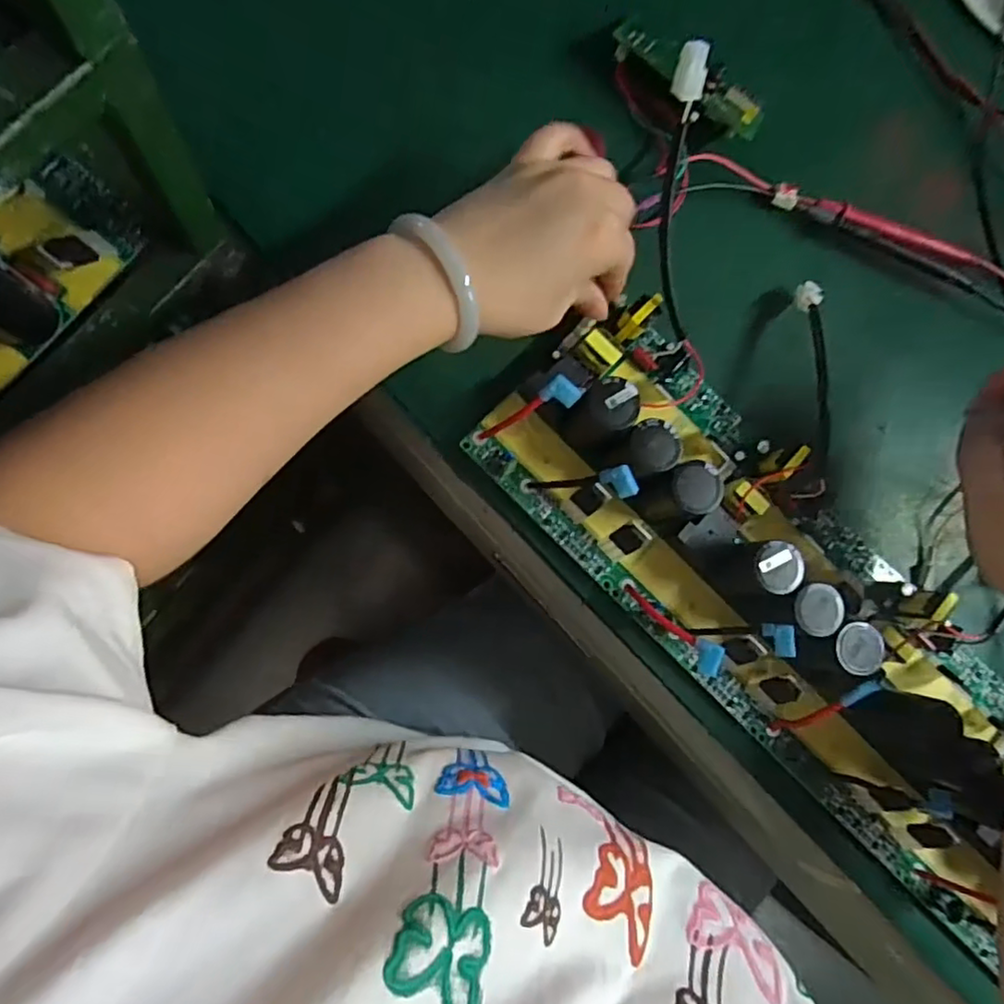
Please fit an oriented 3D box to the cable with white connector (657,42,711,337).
[{"bbox_3d":[0.091,-0.151,0.327,0.016,0.012,0.141,-12,128,-6],"label":"cable with white connector"}]

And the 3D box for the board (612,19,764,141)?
[{"bbox_3d":[0.120,-0.269,0.399,0.106,0.013,0.028,31,79,-5],"label":"board"}]

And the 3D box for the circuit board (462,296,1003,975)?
[{"bbox_3d":[0.167,0.058,0.359,0.157,0.060,0.371,-45,91,-8],"label":"circuit board"}]

